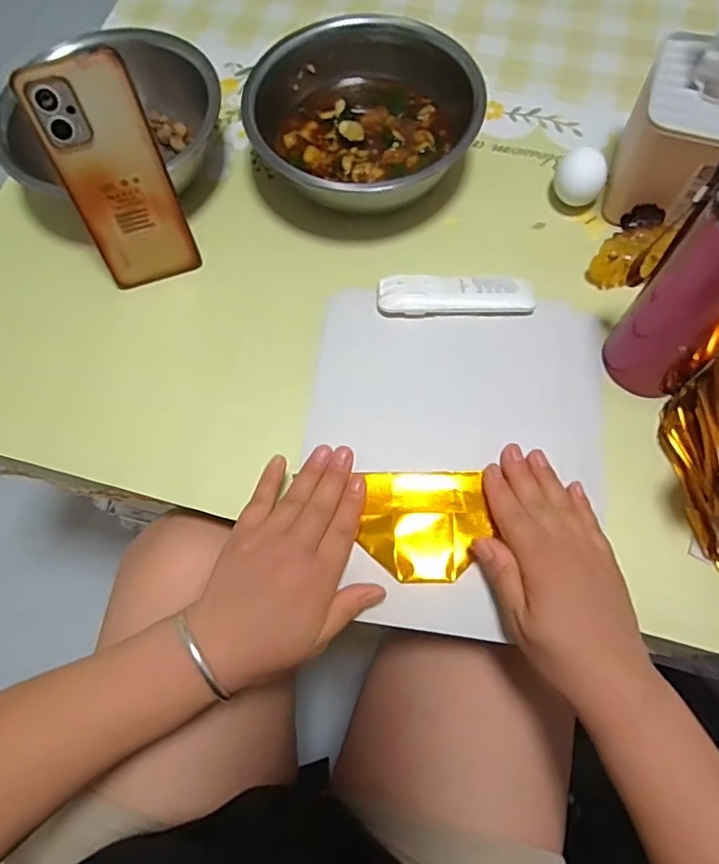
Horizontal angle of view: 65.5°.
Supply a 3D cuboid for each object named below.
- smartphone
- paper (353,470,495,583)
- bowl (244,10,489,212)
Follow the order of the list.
[{"bbox_3d":[-0.186,-0.192,0.433,0.075,0.164,0.013,-15,45,-3],"label":"smartphone"},{"bbox_3d":[0.046,0.065,0.395,0.086,0.006,0.077,-2,67,3],"label":"paper"},{"bbox_3d":[-0.002,-0.286,0.503,0.195,0.085,0.171,-18,70,-4],"label":"bowl"}]

